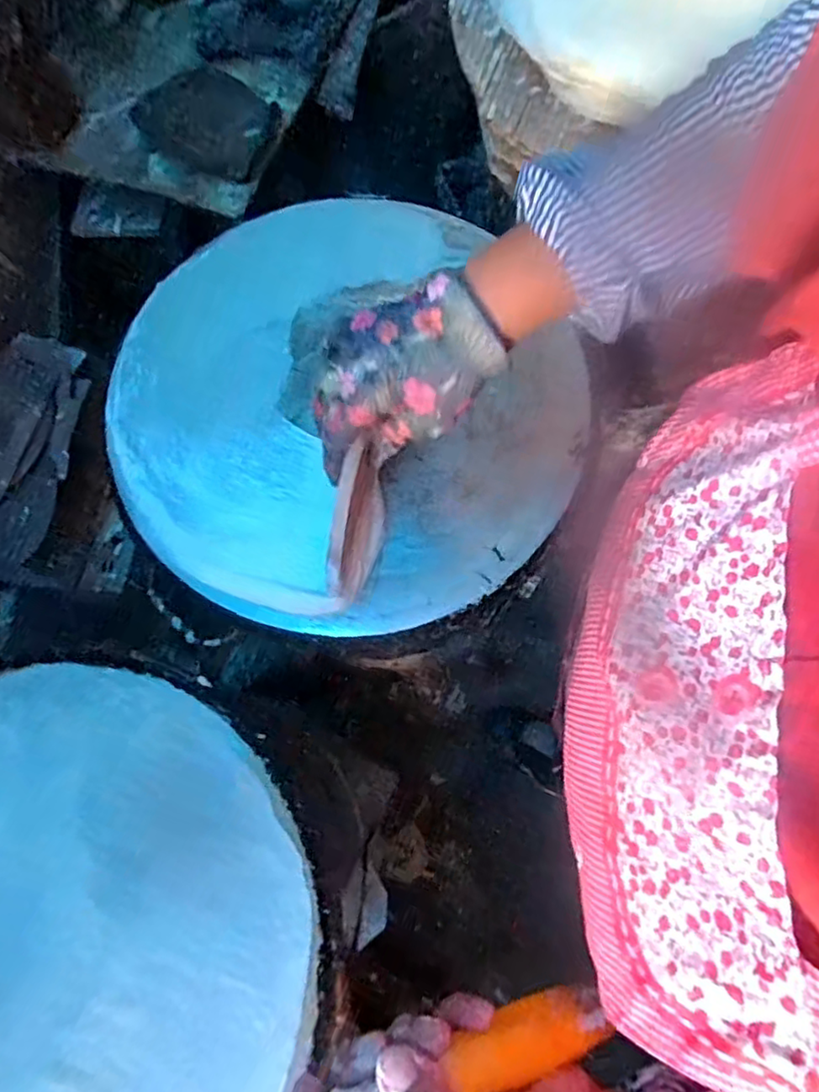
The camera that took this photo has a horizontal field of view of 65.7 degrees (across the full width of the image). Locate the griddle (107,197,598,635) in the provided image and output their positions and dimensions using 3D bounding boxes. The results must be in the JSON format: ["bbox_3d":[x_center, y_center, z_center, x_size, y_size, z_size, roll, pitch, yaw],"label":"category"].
[{"bbox_3d":[-0.047,-0.115,0.488,0.353,0.023,0.351,0,75,2],"label":"griddle"}]

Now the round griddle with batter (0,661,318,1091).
[{"bbox_3d":[-0.240,0.248,0.390,0.340,0.014,0.320,0,75,2],"label":"round griddle with batter"}]

